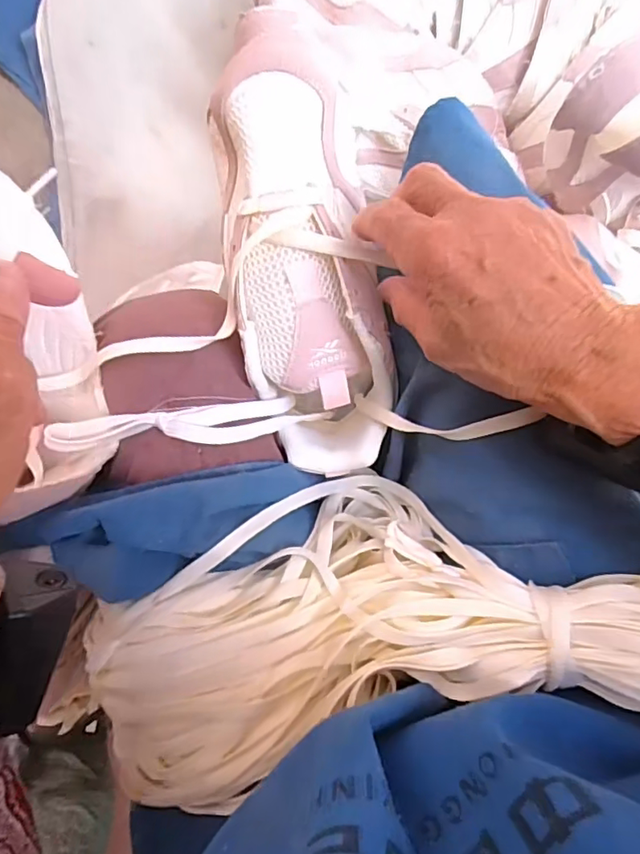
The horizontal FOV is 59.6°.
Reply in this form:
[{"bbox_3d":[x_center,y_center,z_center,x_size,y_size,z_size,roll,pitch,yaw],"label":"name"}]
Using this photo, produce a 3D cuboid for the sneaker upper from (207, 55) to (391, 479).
[{"bbox_3d":[-0.006,-0.084,0.322,0.076,0.085,0.215,-9,110,5],"label":"sneaker upper"}]

